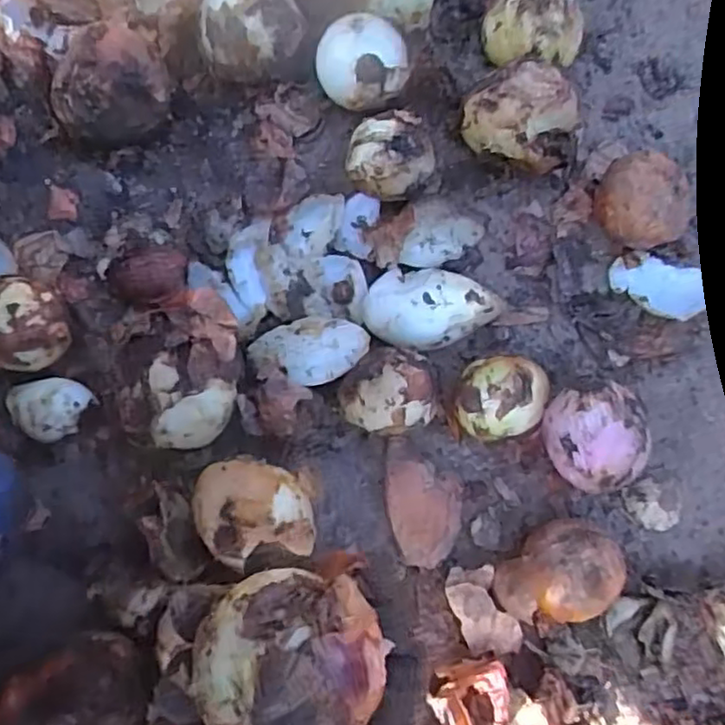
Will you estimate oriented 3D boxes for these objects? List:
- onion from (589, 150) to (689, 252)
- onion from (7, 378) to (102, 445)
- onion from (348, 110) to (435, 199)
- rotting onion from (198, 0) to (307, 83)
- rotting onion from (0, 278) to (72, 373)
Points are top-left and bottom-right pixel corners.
[{"bbox_3d":[0.176,-0.099,0.432,0.056,0.047,0.047,32,81,5],"label":"onion"},{"bbox_3d":[-0.196,0.028,0.421,0.051,0.024,0.039,10,80,2],"label":"onion"},{"bbox_3d":[0.019,-0.129,0.438,0.052,0.041,0.050,0,80,0],"label":"onion"},{"bbox_3d":[-0.072,-0.217,0.450,0.068,0.047,0.062,-16,80,-3],"label":"rotting onion"},{"bbox_3d":[-0.202,-0.021,0.415,0.047,0.047,0.051,-18,81,-3],"label":"rotting onion"}]

